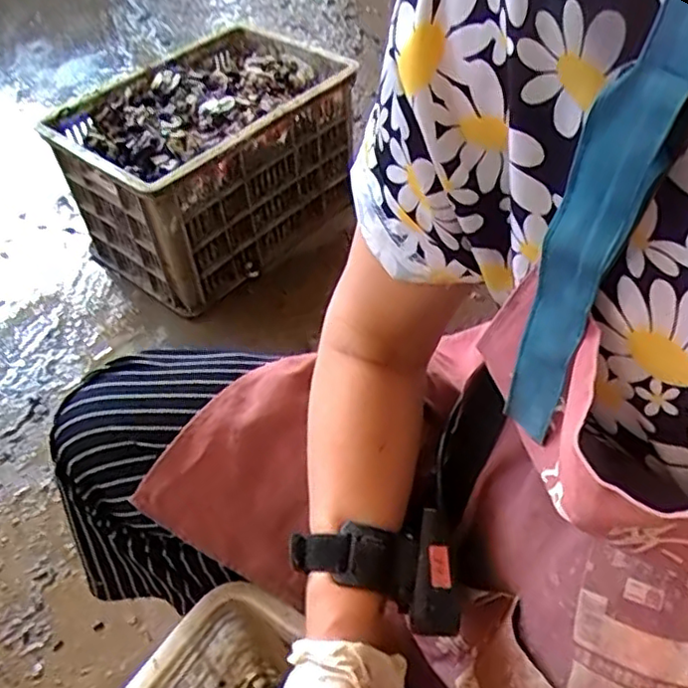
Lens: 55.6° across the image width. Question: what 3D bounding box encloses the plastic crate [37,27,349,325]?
[{"bbox_3d":[-0.230,-0.334,1.180,0.349,0.239,0.492,27,56,25],"label":"plastic crate"}]

